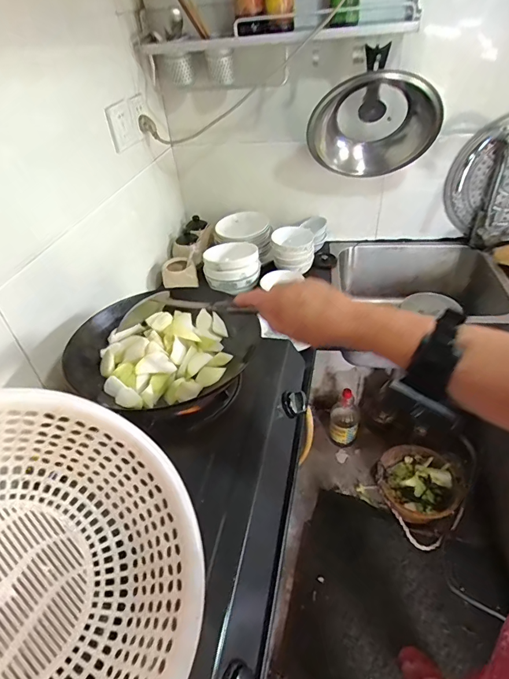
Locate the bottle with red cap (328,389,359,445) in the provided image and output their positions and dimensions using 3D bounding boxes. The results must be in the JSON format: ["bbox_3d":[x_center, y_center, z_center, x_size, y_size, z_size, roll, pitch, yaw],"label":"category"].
[{"bbox_3d":[0.359,0.305,1.652,0.111,0.326,0.086,6,42,14],"label":"bottle with red cap"}]

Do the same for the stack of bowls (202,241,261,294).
[{"bbox_3d":[-0.059,-0.194,1.095,0.145,0.084,0.126,-10,41,-5],"label":"stack of bowls"}]

